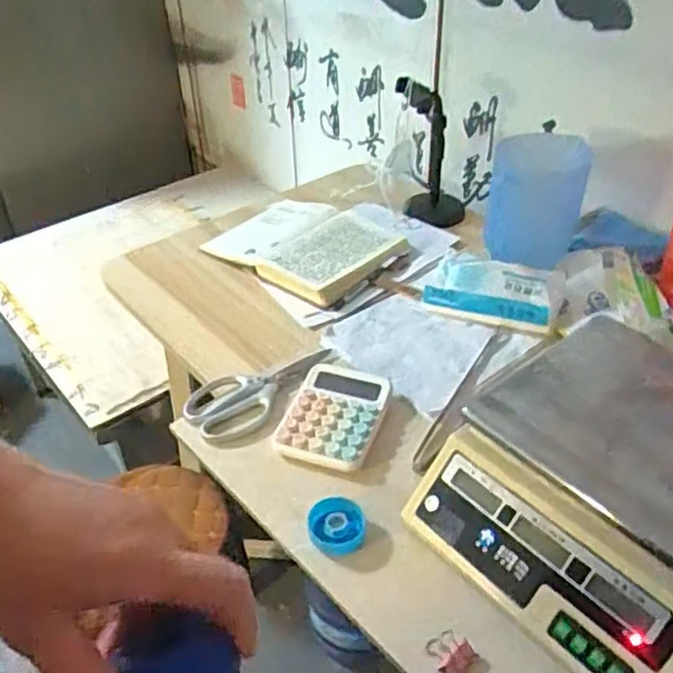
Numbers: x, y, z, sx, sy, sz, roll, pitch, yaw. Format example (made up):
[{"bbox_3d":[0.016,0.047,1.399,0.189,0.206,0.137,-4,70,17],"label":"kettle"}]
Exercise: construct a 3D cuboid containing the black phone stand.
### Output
[{"bbox_3d":[0.166,-0.321,1.182,0.123,0.236,0.106,3,39,7],"label":"black phone stand"}]

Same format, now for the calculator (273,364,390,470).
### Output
[{"bbox_3d":[-0.003,0.088,0.796,0.106,0.013,0.148,11,40,15],"label":"calculator"}]

